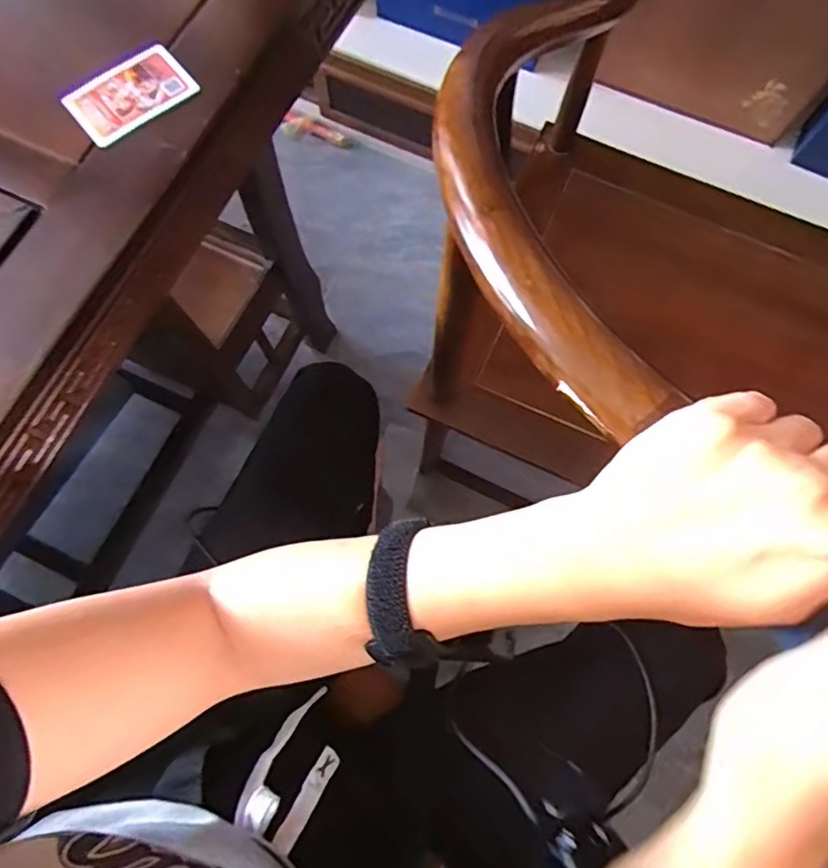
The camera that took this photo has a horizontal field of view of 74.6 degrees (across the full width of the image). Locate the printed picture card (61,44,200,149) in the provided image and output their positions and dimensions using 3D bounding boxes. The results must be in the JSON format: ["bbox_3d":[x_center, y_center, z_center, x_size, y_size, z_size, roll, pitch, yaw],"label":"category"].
[{"bbox_3d":[-0.218,-0.262,0.418,0.089,0.010,0.056,-39,79,-11],"label":"printed picture card"}]

